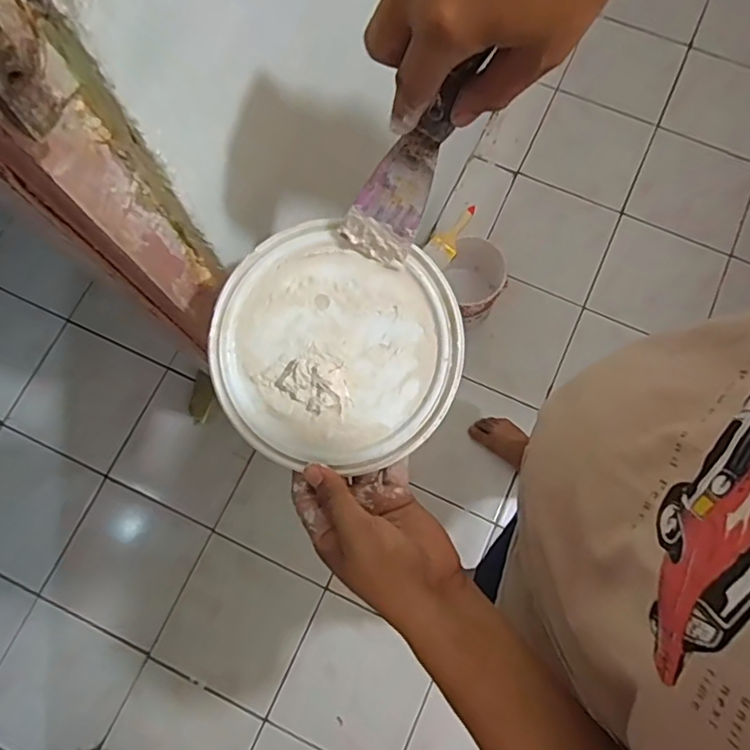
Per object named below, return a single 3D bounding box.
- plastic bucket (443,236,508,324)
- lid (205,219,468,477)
[{"bbox_3d":[0.234,-0.228,1.393,0.163,0.170,0.175,0,76,0],"label":"plastic bucket"},{"bbox_3d":[-0.030,-0.017,0.409,0.175,0.011,0.164,0,88,6],"label":"lid"}]

